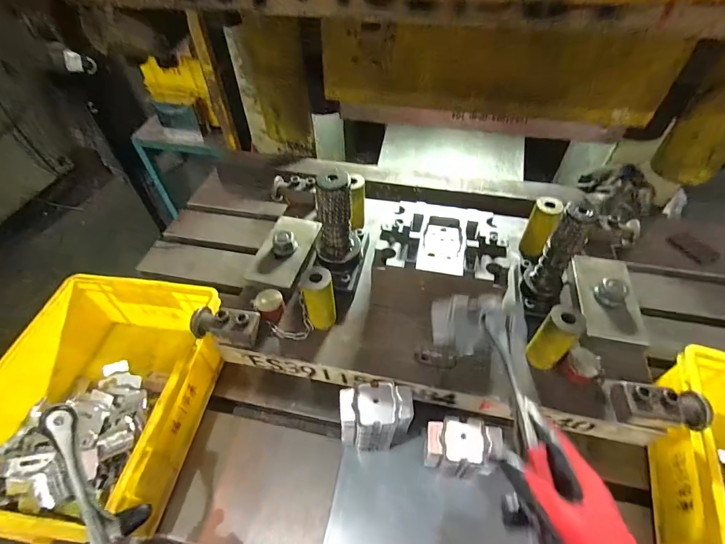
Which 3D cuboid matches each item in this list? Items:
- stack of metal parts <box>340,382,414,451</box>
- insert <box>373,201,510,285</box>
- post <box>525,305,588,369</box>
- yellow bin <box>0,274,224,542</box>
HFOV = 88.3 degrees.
[{"bbox_3d":[0.018,0.209,0.518,0.089,0.138,0.053,3,49,4],"label":"stack of metal parts"},{"bbox_3d":[0.113,-0.048,0.523,0.173,0.030,0.125,10,50,9],"label":"insert"},{"bbox_3d":[0.240,0.083,0.467,0.038,0.091,0.041,-34,57,-26],"label":"post"},{"bbox_3d":[-0.375,0.182,0.550,0.256,0.129,0.333,6,49,6],"label":"yellow bin"}]

